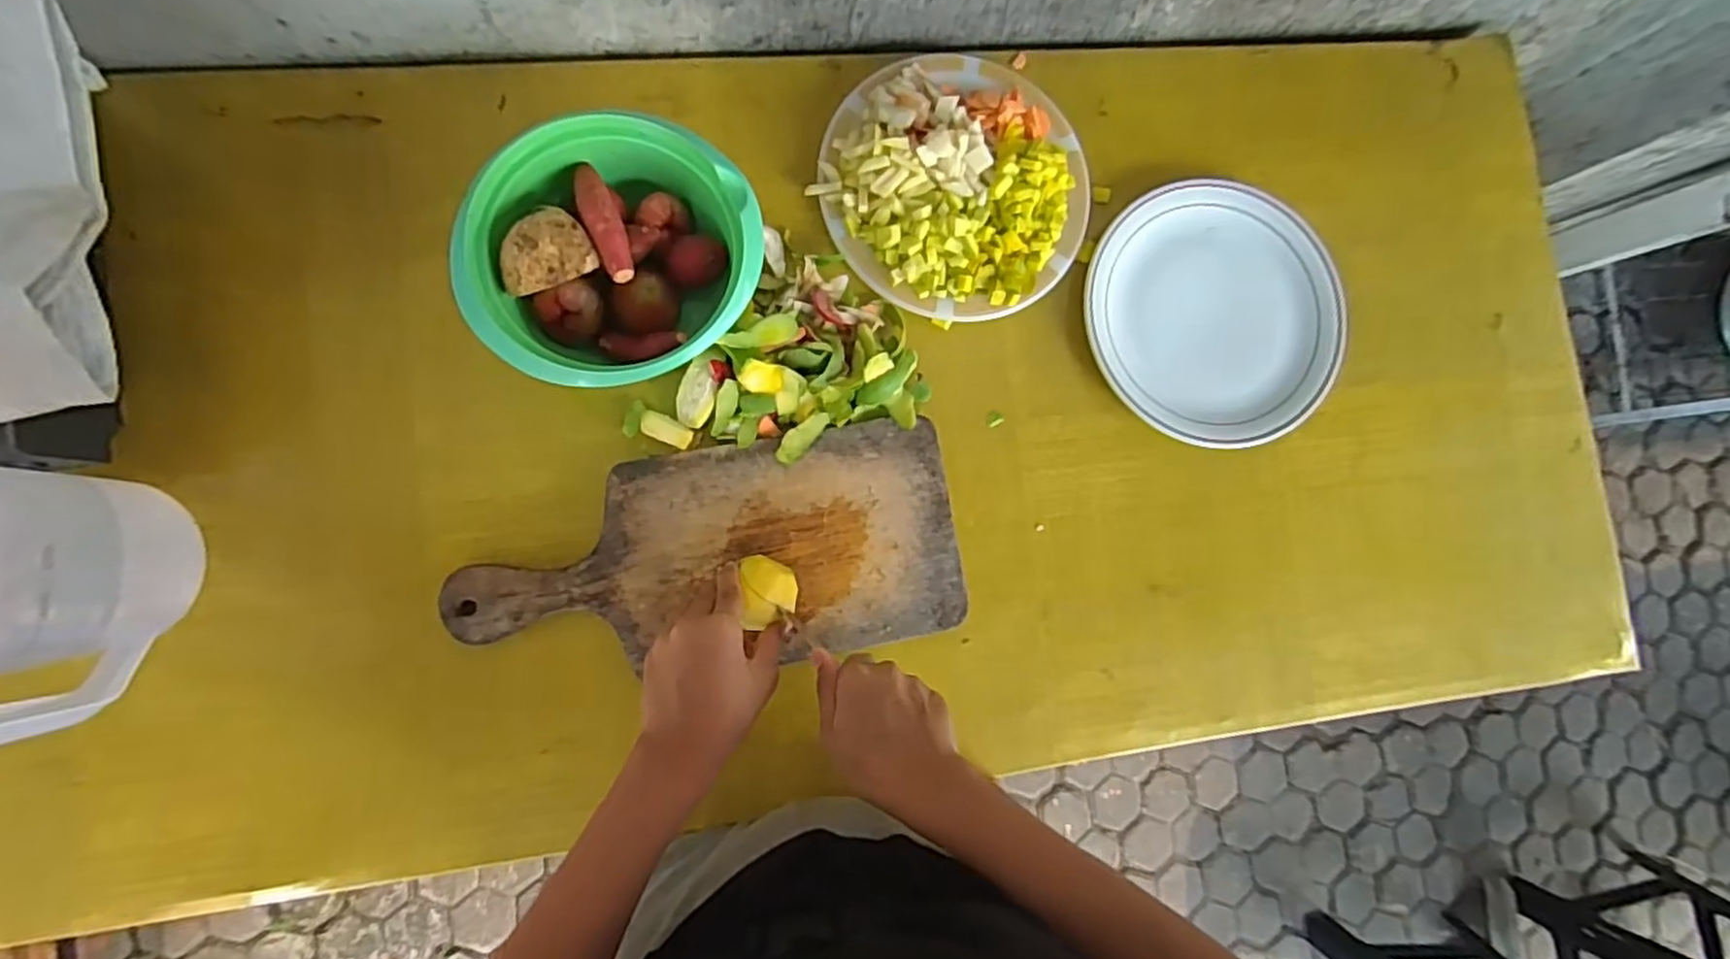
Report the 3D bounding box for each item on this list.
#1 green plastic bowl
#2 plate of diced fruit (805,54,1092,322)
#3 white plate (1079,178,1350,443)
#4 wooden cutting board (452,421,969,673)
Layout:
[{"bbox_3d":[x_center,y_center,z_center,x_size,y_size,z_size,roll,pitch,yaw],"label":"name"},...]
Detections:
[{"bbox_3d":[-0.174,-0.153,0.530,0.193,0.092,0.182,1,85,-9],"label":"green plastic bowl"},{"bbox_3d":[0.077,-0.243,0.593,0.216,0.051,0.221,1,86,-9],"label":"plate of diced fruit"},{"bbox_3d":[0.291,-0.137,0.614,0.214,0.032,0.203,1,86,-9],"label":"white plate"},{"bbox_3d":[-0.111,0.059,0.554,0.361,0.030,0.161,-8,87,-9],"label":"wooden cutting board"}]

